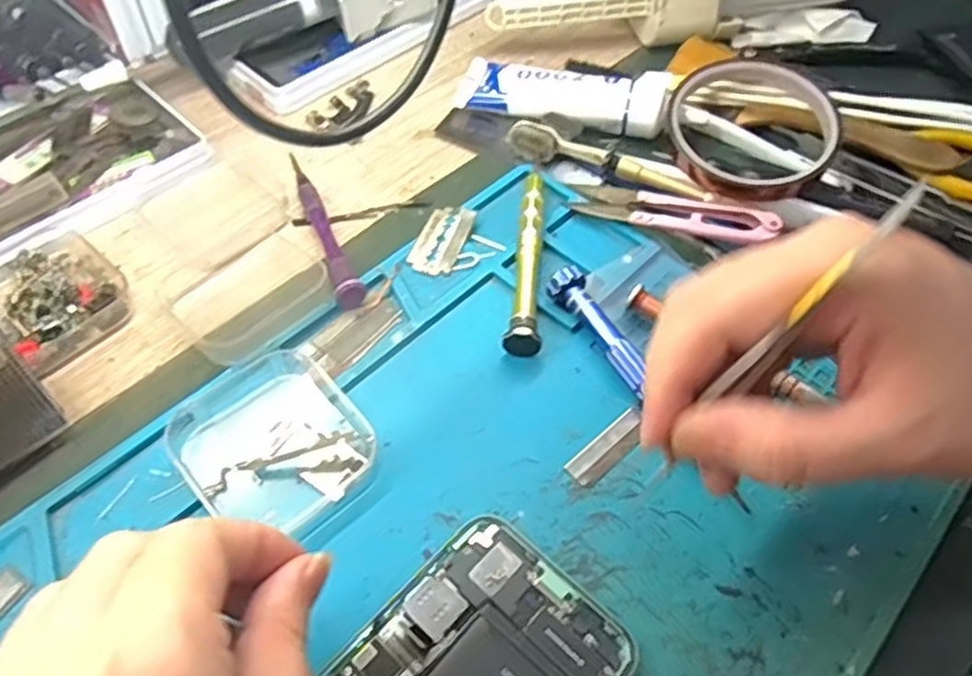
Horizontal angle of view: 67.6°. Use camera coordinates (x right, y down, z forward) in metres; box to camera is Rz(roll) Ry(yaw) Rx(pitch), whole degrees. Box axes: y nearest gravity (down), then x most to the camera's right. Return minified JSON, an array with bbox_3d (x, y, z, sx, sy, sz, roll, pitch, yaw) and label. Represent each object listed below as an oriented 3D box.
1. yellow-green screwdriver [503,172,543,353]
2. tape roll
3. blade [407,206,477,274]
[{"bbox_3d":[0.018,-0.038,0.336,0.014,0.015,0.105,4,54,0],"label":"yellow-green screwdriver"},{"bbox_3d":[0.136,-0.106,0.375,0.079,0.018,0.079,-1,80,3],"label":"tape roll"},{"bbox_3d":[-0.021,-0.047,0.346,0.022,0.004,0.041,15,58,14],"label":"blade"}]

